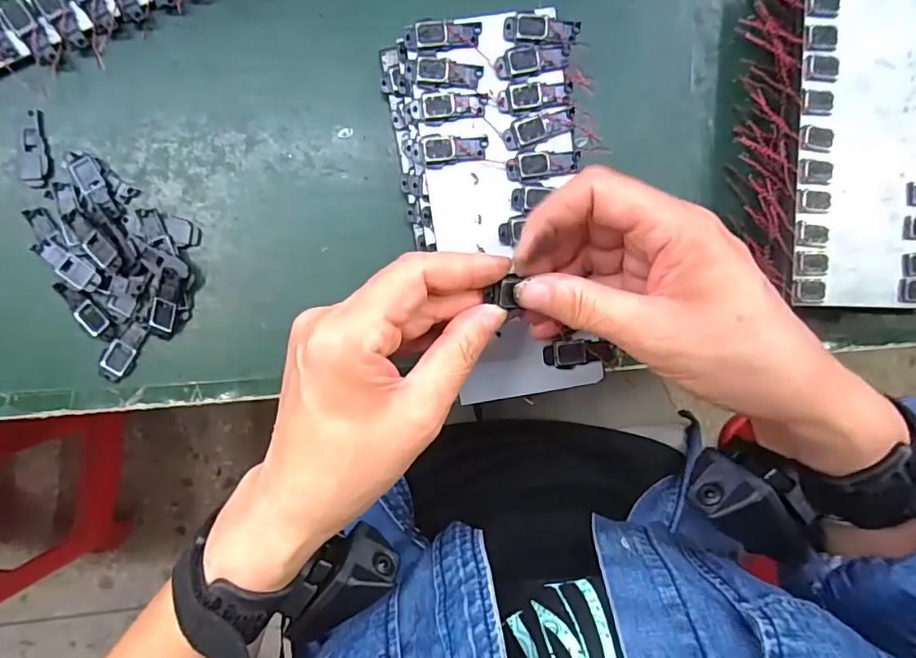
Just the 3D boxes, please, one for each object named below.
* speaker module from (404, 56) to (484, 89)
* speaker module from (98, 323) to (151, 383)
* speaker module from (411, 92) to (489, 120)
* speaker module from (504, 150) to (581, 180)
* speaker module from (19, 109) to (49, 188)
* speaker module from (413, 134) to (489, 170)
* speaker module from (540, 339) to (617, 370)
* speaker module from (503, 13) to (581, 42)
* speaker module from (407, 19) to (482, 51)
[{"bbox_3d":[-0.007,-0.134,0.276,0.040,0.004,0.015,0,93,-4],"label":"speaker module"},{"bbox_3d":[-0.188,0.013,0.294,0.015,0.004,0.036,32,90,-5],"label":"speaker module"},{"bbox_3d":[-0.005,-0.117,0.275,0.040,0.004,0.013,-5,93,-4],"label":"speaker module"},{"bbox_3d":[0.046,-0.088,0.281,0.039,0.004,0.014,-9,93,-4],"label":"speaker module"},{"bbox_3d":[-0.232,-0.098,0.286,0.015,0.004,0.041,-6,93,-4],"label":"speaker module"},{"bbox_3d":[-0.004,-0.094,0.278,0.039,0.004,0.017,-3,93,-4],"label":"speaker module"},{"bbox_3d":[0.066,0.013,0.287,0.039,0.004,0.015,-6,93,-4],"label":"speaker module"},{"bbox_3d":[0.044,-0.158,0.276,0.040,0.004,0.013,0,93,-4],"label":"speaker module"},{"bbox_3d":[-0.008,-0.153,0.273,0.039,0.004,0.014,-4,93,-4],"label":"speaker module"}]

